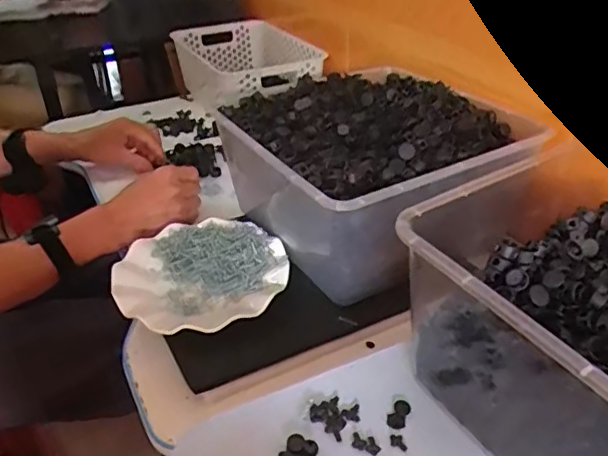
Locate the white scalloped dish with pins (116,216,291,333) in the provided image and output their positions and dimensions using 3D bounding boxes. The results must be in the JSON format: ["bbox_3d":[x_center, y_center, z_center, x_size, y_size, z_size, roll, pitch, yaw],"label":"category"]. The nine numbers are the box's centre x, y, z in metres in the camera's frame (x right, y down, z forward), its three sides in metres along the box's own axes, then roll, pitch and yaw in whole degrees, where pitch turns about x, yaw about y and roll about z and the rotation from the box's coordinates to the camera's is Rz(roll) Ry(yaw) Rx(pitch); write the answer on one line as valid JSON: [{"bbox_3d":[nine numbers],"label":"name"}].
[{"bbox_3d":[-0.108,0.052,0.619,0.178,0.028,0.170,-1,34,1],"label":"white scalloped dish with pins"}]

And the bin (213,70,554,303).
[{"bbox_3d":[0.073,-0.080,0.688,0.286,0.137,0.299,-20,39,-25],"label":"bin"}]

